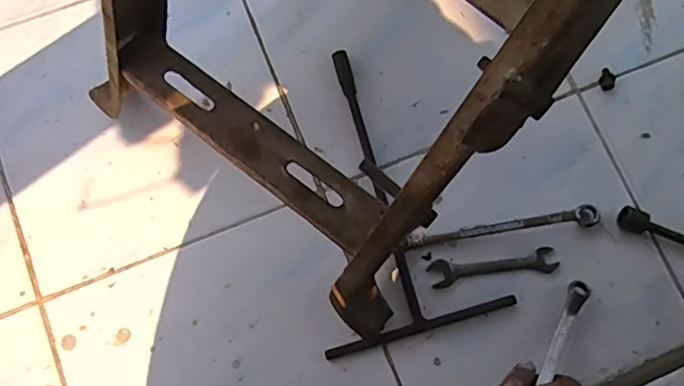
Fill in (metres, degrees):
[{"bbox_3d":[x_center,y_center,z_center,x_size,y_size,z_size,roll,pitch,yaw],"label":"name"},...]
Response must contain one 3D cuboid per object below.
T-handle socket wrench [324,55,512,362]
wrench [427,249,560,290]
[{"bbox_3d":[0.038,-0.006,0.611,0.187,0.015,0.302,-16,77,-5],"label":"T-handle socket wrench"},{"bbox_3d":[0.154,0.075,0.601,0.128,0.004,0.027,-8,77,-3],"label":"wrench"}]

